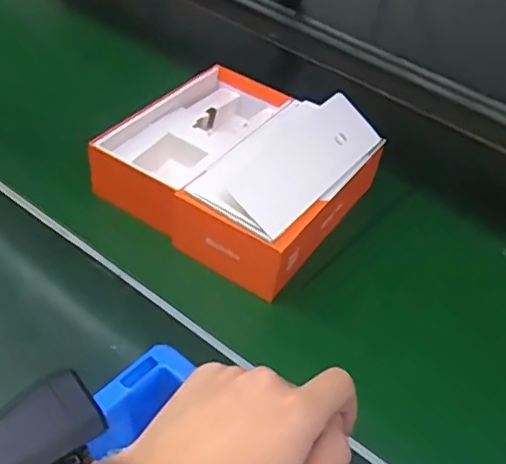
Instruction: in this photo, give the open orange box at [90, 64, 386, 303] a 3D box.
[{"bbox_3d":[-0.005,-0.071,0.563,0.196,0.083,0.221,28,45,21],"label":"open orange box"}]

